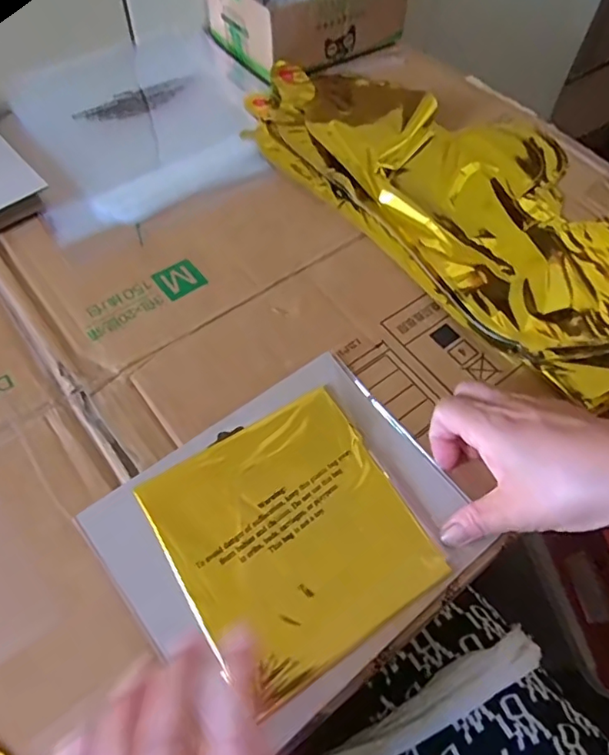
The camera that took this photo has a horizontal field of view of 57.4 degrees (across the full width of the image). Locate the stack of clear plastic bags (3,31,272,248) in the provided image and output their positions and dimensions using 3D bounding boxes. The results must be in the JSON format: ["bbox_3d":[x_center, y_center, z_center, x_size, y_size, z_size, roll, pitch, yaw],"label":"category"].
[{"bbox_3d":[-0.150,-0.252,0.539,0.235,0.015,0.242,-25,60,-16],"label":"stack of clear plastic bags"}]

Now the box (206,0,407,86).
[{"bbox_3d":[0.003,-0.409,0.605,0.191,0.059,0.145,-30,62,-18],"label":"box"}]

